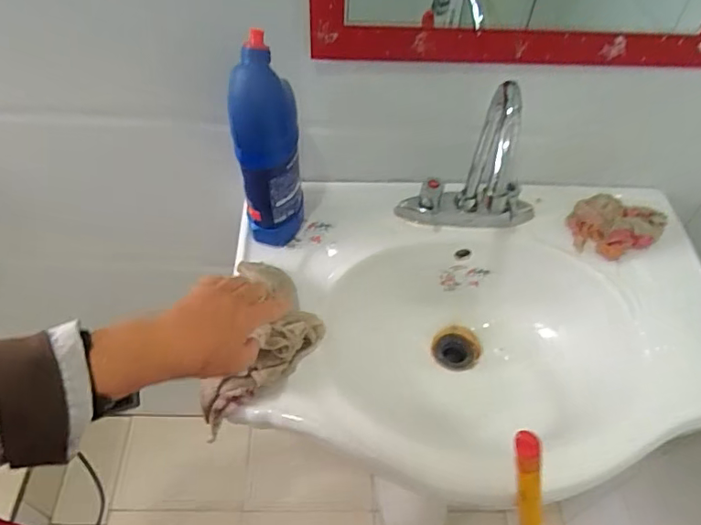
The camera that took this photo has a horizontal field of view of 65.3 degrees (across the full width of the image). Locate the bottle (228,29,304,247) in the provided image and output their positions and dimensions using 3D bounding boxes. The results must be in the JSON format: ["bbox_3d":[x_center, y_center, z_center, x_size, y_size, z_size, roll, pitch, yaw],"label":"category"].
[{"bbox_3d":[-0.092,-0.117,0.617,0.062,0.257,0.059,15,51,6],"label":"bottle"}]

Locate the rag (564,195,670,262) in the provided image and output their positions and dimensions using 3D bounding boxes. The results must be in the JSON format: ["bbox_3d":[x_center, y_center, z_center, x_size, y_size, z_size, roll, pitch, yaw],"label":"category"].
[{"bbox_3d":[0.349,-0.049,0.733,0.106,0.033,0.109,-36,62,-29],"label":"rag"}]

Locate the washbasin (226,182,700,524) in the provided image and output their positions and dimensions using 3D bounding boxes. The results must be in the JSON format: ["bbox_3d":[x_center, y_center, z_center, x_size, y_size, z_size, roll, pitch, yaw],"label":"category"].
[{"bbox_3d":[0.139,0.090,0.715,0.564,0.211,0.398,3,51,-4],"label":"washbasin"}]

